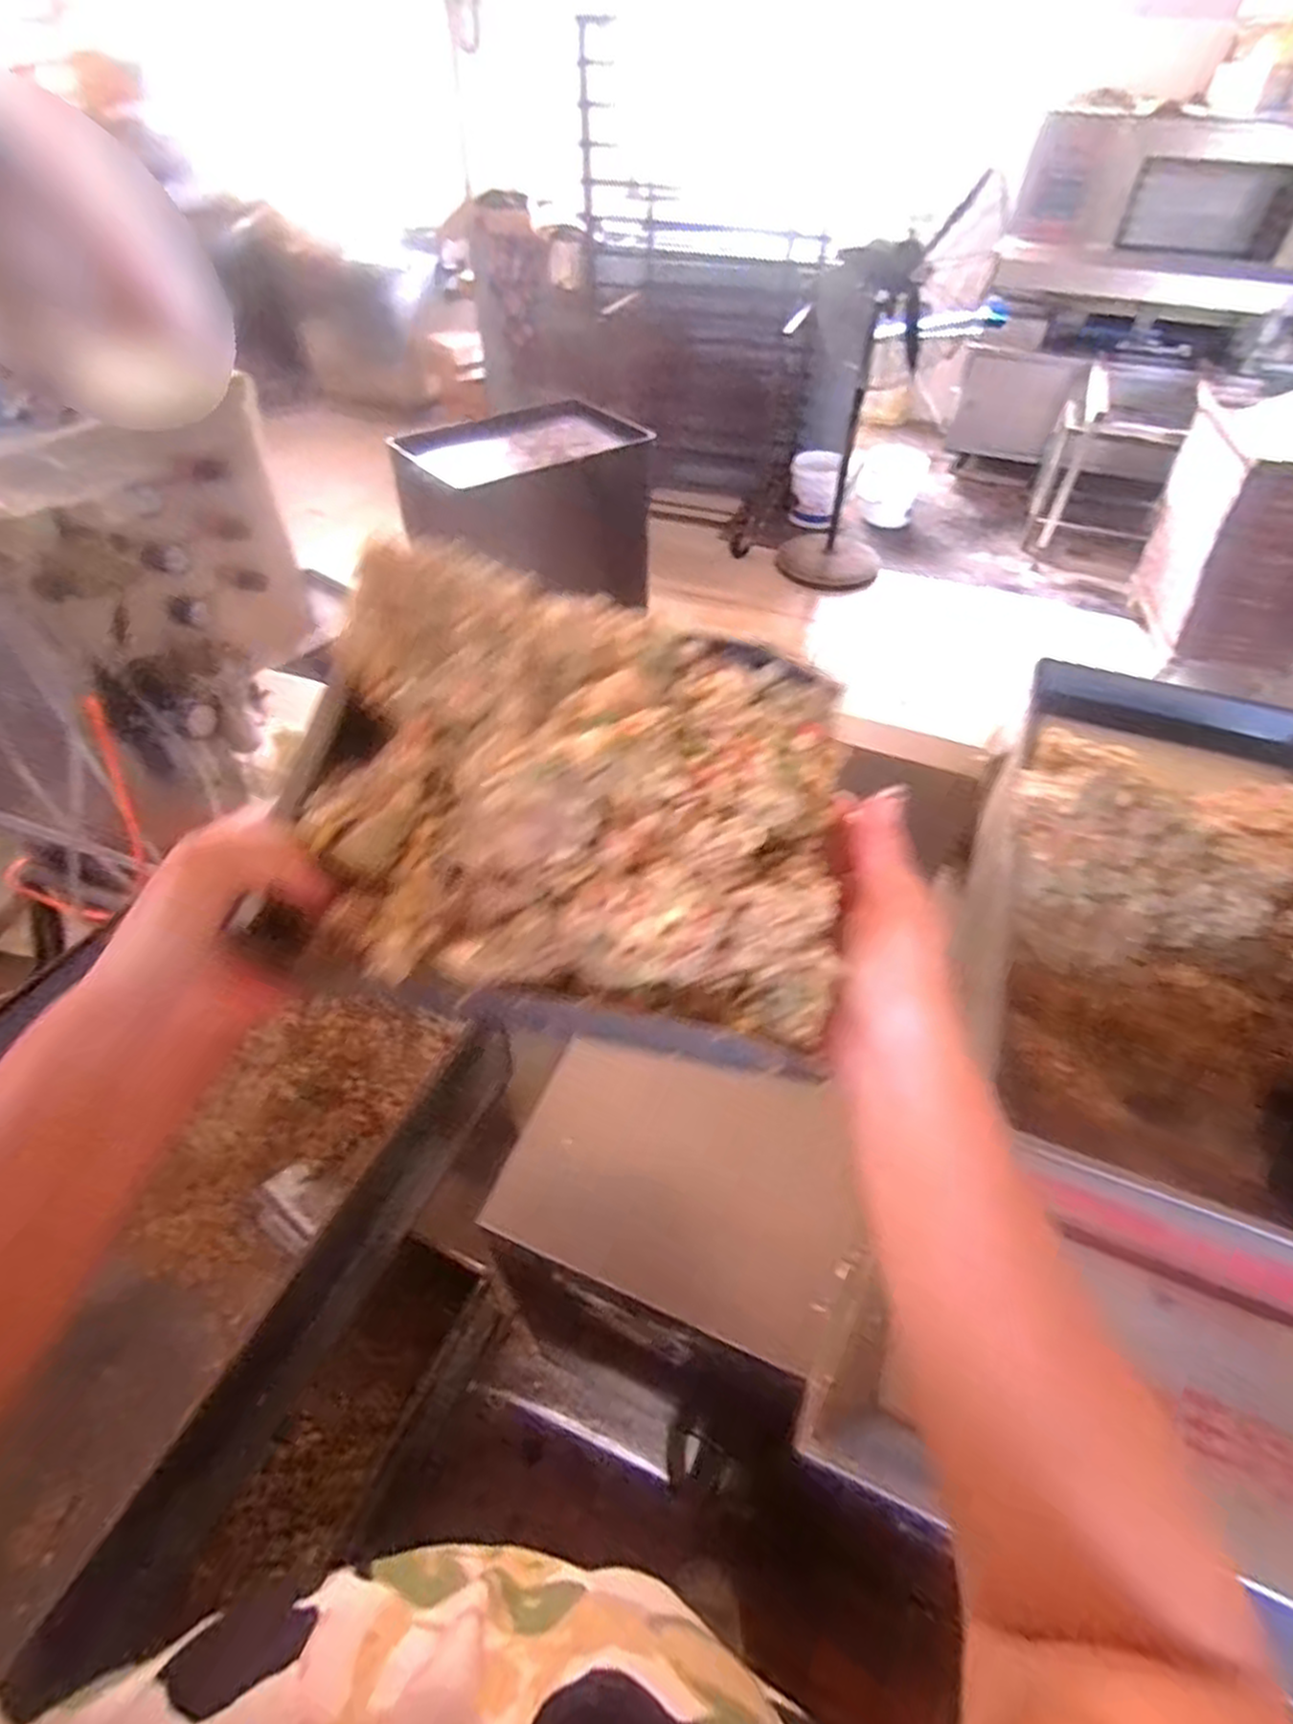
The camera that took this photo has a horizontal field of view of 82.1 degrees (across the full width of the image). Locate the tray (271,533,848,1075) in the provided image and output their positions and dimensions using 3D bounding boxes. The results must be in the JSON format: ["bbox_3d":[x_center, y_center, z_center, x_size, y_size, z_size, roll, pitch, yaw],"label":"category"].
[{"bbox_3d":[-0.024,-0.037,0.333,0.247,0.066,0.203,11,69,-6],"label":"tray"}]

